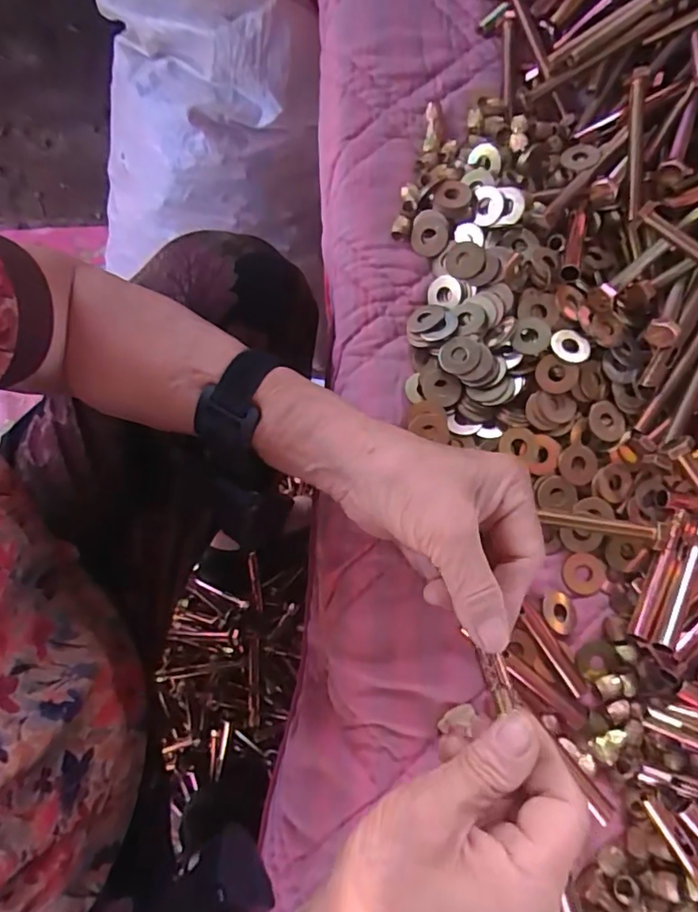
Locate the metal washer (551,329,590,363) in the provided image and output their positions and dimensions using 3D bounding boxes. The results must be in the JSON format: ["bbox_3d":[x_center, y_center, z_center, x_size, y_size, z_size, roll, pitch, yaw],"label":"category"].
[{"bbox_3d":[0.136,-0.068,0.329,0.024,0.004,0.021,-9,81,-5],"label":"metal washer"}]

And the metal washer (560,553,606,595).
[{"bbox_3d":[0.144,0.072,0.325,0.026,0.004,0.024,0,75,1],"label":"metal washer"}]

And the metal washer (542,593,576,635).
[{"bbox_3d":[0.125,0.094,0.319,0.022,0.004,0.023,6,70,-18],"label":"metal washer"}]

